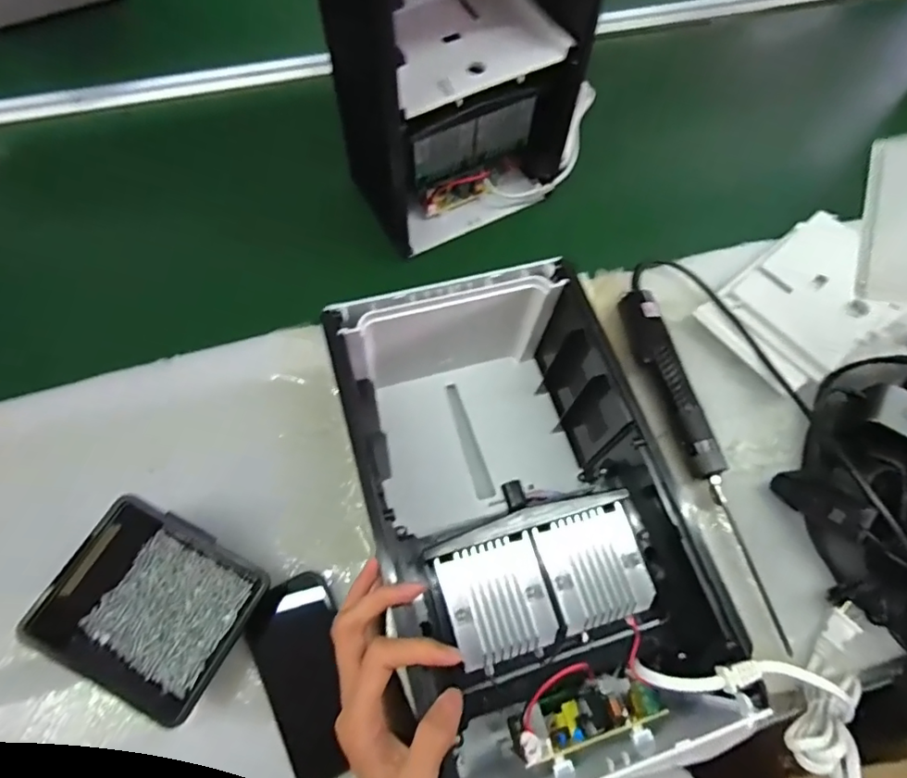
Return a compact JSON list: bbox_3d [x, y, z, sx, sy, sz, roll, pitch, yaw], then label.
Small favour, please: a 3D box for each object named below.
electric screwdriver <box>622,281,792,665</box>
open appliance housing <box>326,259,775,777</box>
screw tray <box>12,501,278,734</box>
[{"bbox_3d":[0.231,0.055,0.511,0.035,0.035,0.339,-13,66,-8],"label":"electric screwdriver"},{"bbox_3d":[0.047,0.091,0.434,0.209,0.142,0.349,-15,66,-8],"label":"open appliance housing"},{"bbox_3d":[-0.231,0.169,0.424,0.136,0.053,0.128,25,67,10],"label":"screw tray"}]

